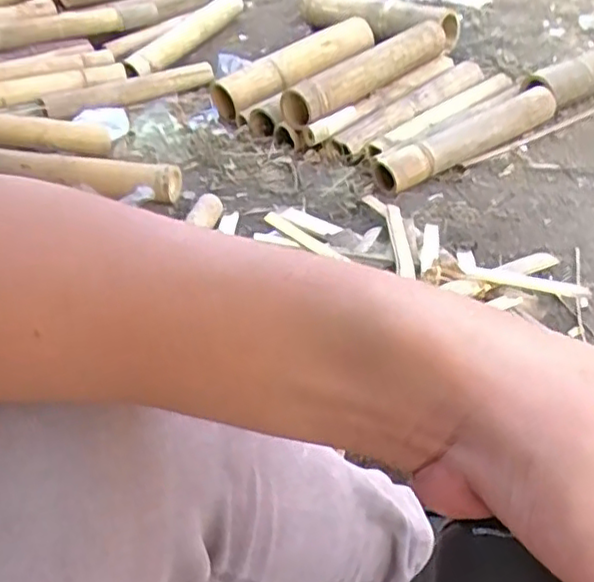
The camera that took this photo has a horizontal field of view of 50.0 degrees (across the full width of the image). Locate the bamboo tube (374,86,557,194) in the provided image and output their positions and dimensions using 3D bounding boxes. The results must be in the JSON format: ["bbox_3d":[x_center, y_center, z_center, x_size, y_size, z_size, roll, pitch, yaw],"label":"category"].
[{"bbox_3d":[0.376,-0.341,1.372,0.496,0.068,0.087,-23,45,-28],"label":"bamboo tube"}]

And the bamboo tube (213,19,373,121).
[{"bbox_3d":[0.004,-0.643,1.794,0.532,0.110,0.105,-28,45,-11],"label":"bamboo tube"}]

